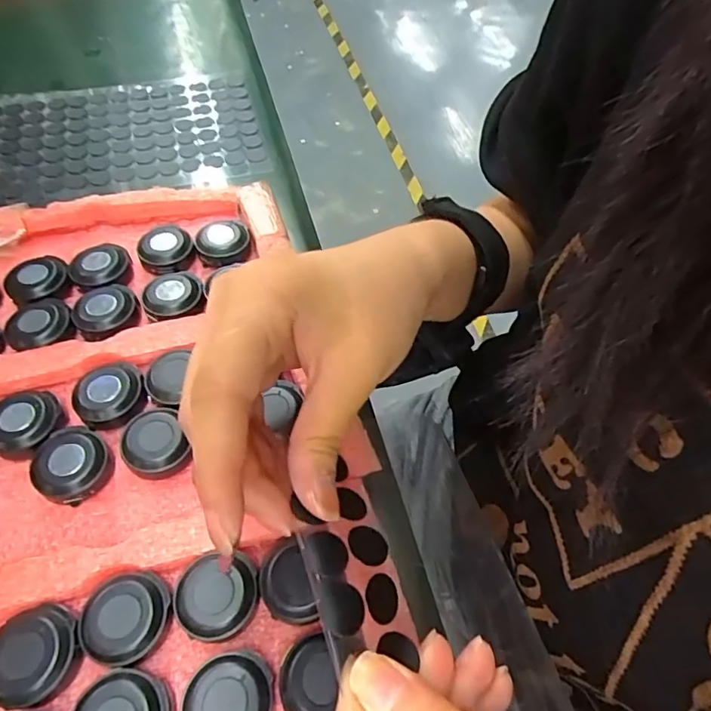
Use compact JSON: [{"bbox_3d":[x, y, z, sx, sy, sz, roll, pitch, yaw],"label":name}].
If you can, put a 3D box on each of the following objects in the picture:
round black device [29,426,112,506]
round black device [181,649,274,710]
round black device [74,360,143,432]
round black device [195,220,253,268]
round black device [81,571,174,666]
[{"bbox_3d":[-0.117,0.046,0.214,0.027,0.013,0.029,1,56,-2],"label":"round black device"},{"bbox_3d":[-0.042,0.115,0.171,0.029,0.012,0.028,1,56,-2],"label":"round black device"},{"bbox_3d":[-0.110,0.017,0.232,0.029,0.013,0.027,1,56,-2],"label":"round black device"},{"bbox_3d":[-0.072,-0.062,0.284,0.029,0.012,0.023,-17,58,-14],"label":"round black device"},{"bbox_3d":[-0.081,0.093,0.184,0.029,0.012,0.029,1,56,-2],"label":"round black device"}]

